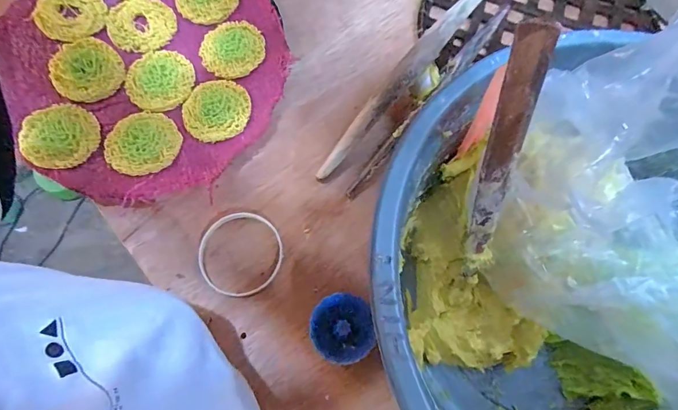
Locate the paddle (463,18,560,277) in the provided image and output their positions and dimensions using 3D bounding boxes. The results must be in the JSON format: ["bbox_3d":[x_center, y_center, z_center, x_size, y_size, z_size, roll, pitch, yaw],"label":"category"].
[{"bbox_3d":[0.116,-0.019,0.292,0.023,0.231,0.011,-7,45,-2],"label":"paddle"}]

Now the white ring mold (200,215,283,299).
[{"bbox_3d":[-0.107,0.053,0.422,0.089,0.007,0.090,-18,74,-5],"label":"white ring mold"}]

